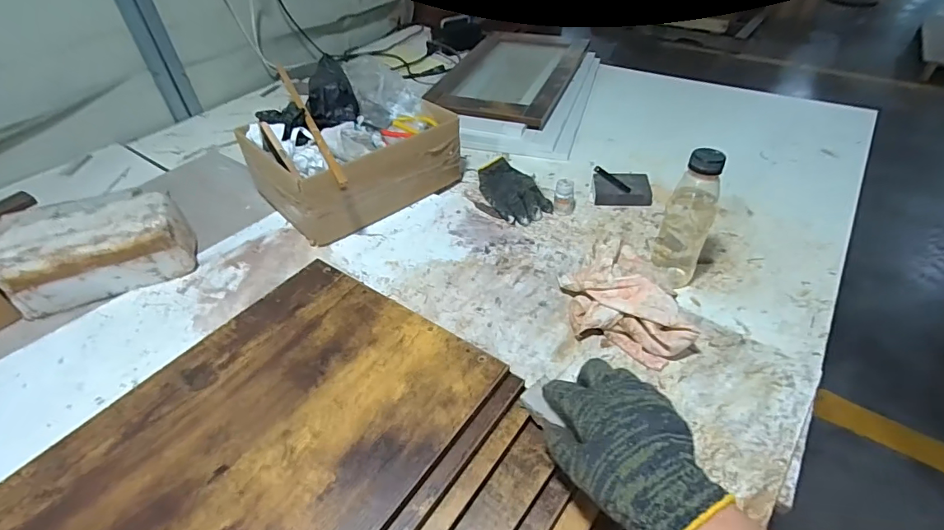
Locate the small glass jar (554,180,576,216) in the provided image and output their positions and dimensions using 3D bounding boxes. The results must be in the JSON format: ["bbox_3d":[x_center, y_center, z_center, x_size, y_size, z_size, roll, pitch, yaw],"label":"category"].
[{"bbox_3d":[0.160,-0.115,0.803,0.036,0.057,0.028,8,44,11],"label":"small glass jar"}]

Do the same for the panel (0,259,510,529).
[{"bbox_3d":[-0.249,0.208,0.332,0.270,0.011,0.571,26,50,28],"label":"panel"}]

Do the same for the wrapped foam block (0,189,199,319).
[{"bbox_3d":[-0.544,-0.022,0.692,0.223,0.106,0.115,-17,44,-15],"label":"wrapped foam block"}]

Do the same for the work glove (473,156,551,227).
[{"bbox_3d":[0.064,-0.137,0.870,0.110,0.027,0.179,-17,44,-15],"label":"work glove"}]

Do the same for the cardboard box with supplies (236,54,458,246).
[{"bbox_3d":[-0.218,-0.214,0.827,0.303,0.180,0.255,-35,51,-30],"label":"cardboard box with supplies"}]

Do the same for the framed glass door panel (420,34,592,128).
[{"bbox_3d":[0.104,-0.498,1.186,0.303,0.027,0.542,10,44,14],"label":"framed glass door panel"}]

